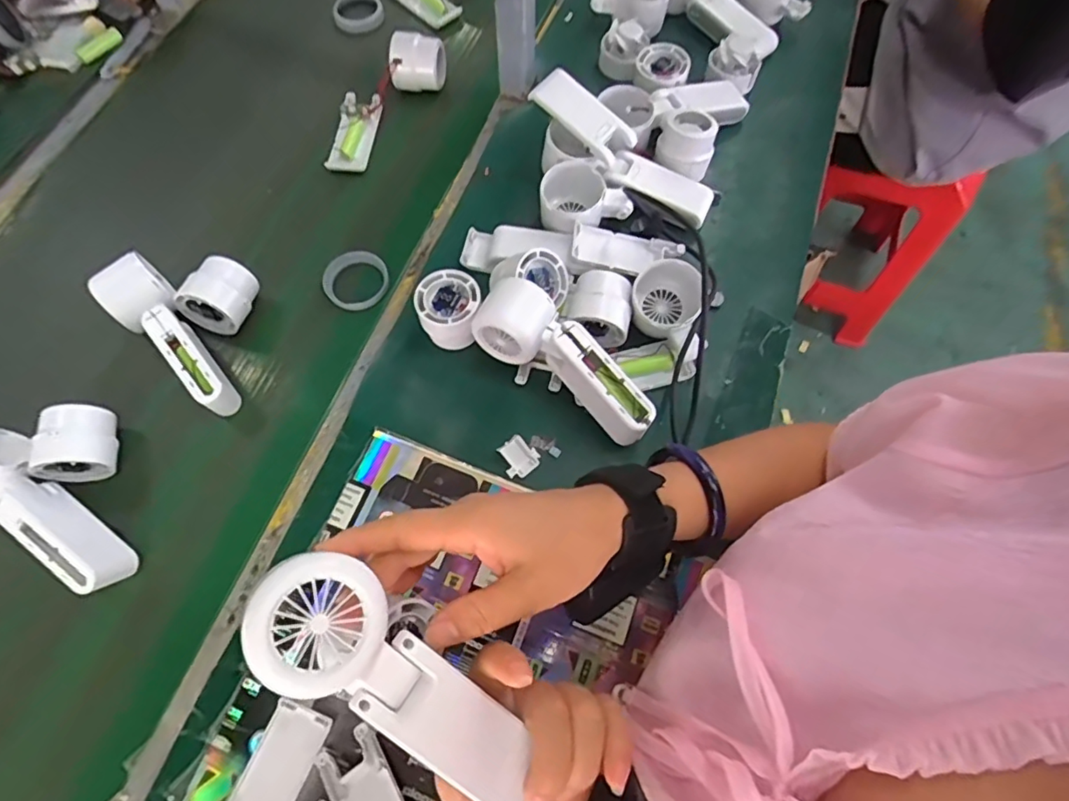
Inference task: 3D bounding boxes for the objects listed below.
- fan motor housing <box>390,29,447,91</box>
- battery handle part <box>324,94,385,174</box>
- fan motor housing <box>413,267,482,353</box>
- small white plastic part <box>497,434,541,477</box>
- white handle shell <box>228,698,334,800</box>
[{"bbox_3d":[-0.128,-0.370,0.616,0.054,0.043,0.045,-2,67,-2],"label":"fan motor housing"},{"bbox_3d":[-0.195,-0.293,0.608,0.043,0.012,0.103,7,67,2],"label":"battery handle part"},{"bbox_3d":[-0.073,-0.075,0.484,0.052,0.049,0.055,0,67,-1],"label":"fan motor housing"},{"bbox_3d":[-0.013,0.046,0.459,0.030,0.011,0.030,-35,72,-14],"label":"small white plastic part"},{"bbox_3d":[-0.175,0.255,0.364,0.041,0.012,0.102,20,69,7],"label":"white handle shell"}]

